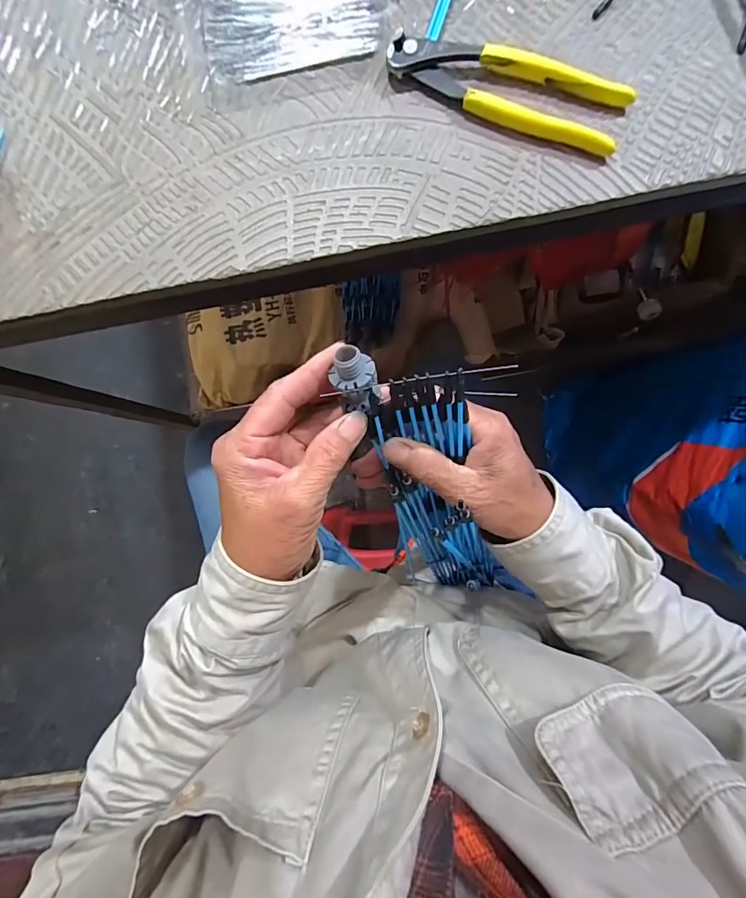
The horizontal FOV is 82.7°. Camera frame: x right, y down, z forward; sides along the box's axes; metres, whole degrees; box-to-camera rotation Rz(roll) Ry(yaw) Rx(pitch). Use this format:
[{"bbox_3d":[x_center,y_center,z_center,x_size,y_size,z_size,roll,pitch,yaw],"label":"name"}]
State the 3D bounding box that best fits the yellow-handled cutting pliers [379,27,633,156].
[{"bbox_3d":[0.091,-0.249,0.289,0.163,0.015,0.044,23,88,5],"label":"yellow-handled cutting pliers"}]

